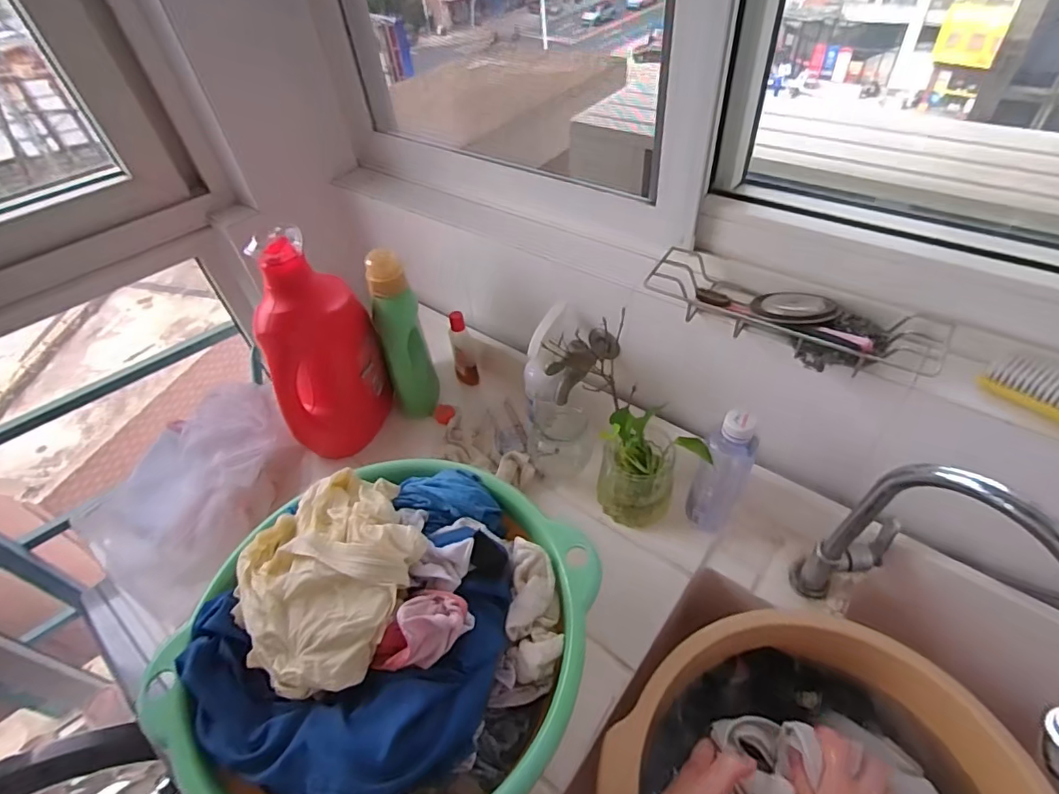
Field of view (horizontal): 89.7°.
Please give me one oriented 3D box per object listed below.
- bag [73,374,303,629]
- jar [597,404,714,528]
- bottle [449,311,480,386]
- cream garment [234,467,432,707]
[{"bbox_3d":[-0.479,0.126,0.756,0.239,0.094,0.276,32,58,31],"label":"bag"},{"bbox_3d":[0.144,0.088,0.672,0.108,0.148,0.089,-11,47,-4],"label":"jar"},{"bbox_3d":[-0.110,-0.080,0.873,0.038,0.130,0.040,-15,47,-6],"label":"bottle"},{"bbox_3d":[-0.180,0.155,0.478,0.162,0.063,0.193,-26,50,-17],"label":"cream garment"}]

